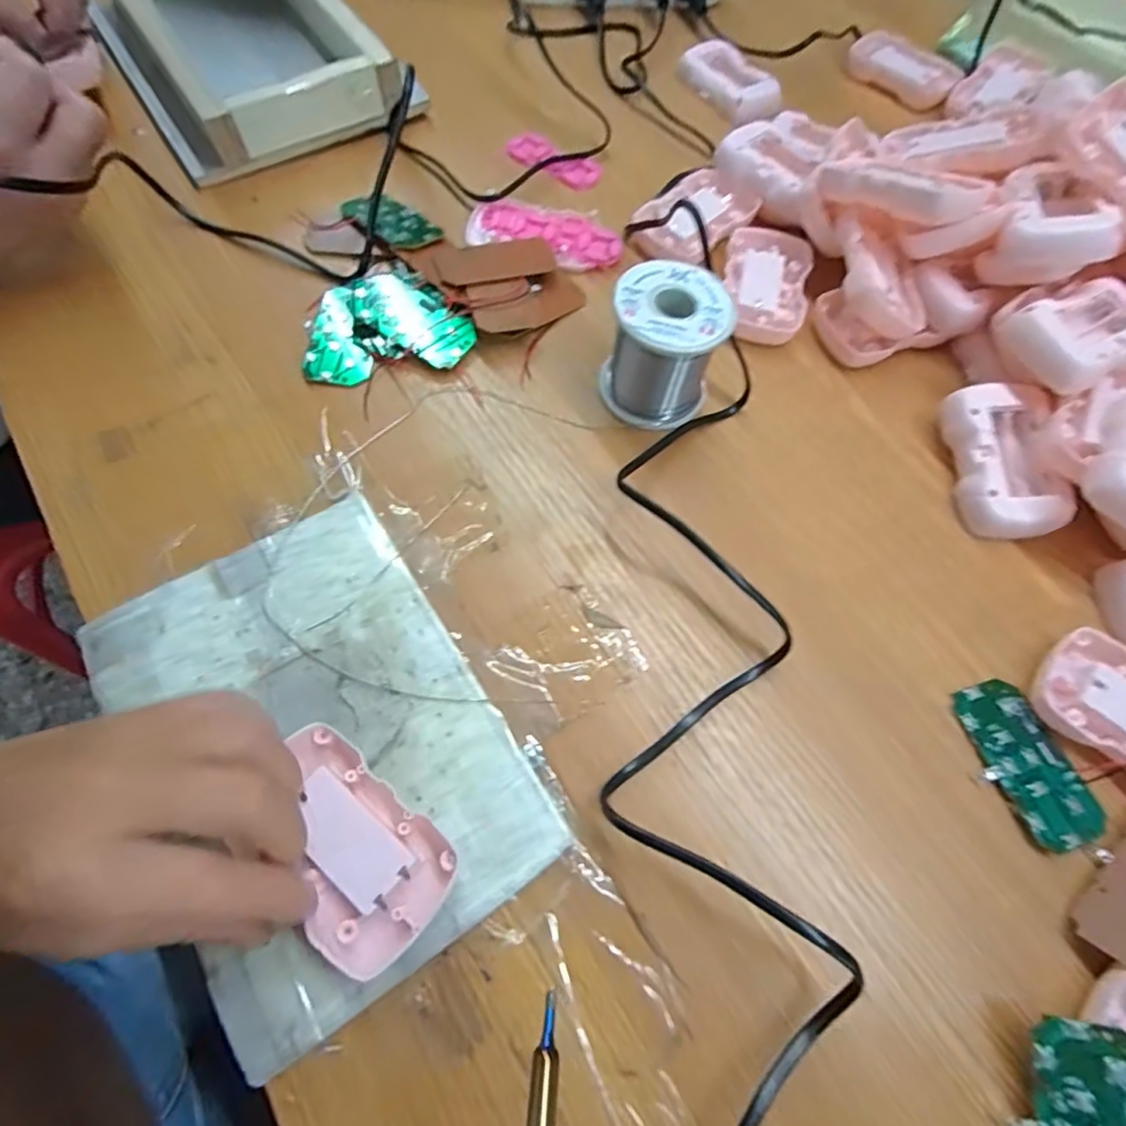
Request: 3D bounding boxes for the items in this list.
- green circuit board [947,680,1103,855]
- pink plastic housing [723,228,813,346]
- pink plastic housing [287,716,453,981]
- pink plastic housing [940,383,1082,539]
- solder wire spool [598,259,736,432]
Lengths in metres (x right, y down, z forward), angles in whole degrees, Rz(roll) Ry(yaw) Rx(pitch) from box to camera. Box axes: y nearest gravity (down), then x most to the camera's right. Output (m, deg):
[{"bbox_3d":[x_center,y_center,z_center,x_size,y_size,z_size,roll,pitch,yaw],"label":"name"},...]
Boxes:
[{"bbox_3d":[0.213,0.091,0.280,0.039,0.007,0.073,-18,68,-11],"label":"green circuit board"},{"bbox_3d":[0.129,-0.177,0.389,0.052,0.012,0.092,13,65,2],"label":"pink plastic housing"},{"bbox_3d":[-0.085,0.110,0.236,0.084,0.016,0.053,37,68,13],"label":"pink plastic housing"},{"bbox_3d":[0.244,-0.055,0.337,0.048,0.036,0.081,0,65,-4],"label":"pink plastic housing"},{"bbox_3d":[0.055,-0.117,0.335,0.059,0.062,0.062,1,65,-3],"label":"solder wire spool"}]

